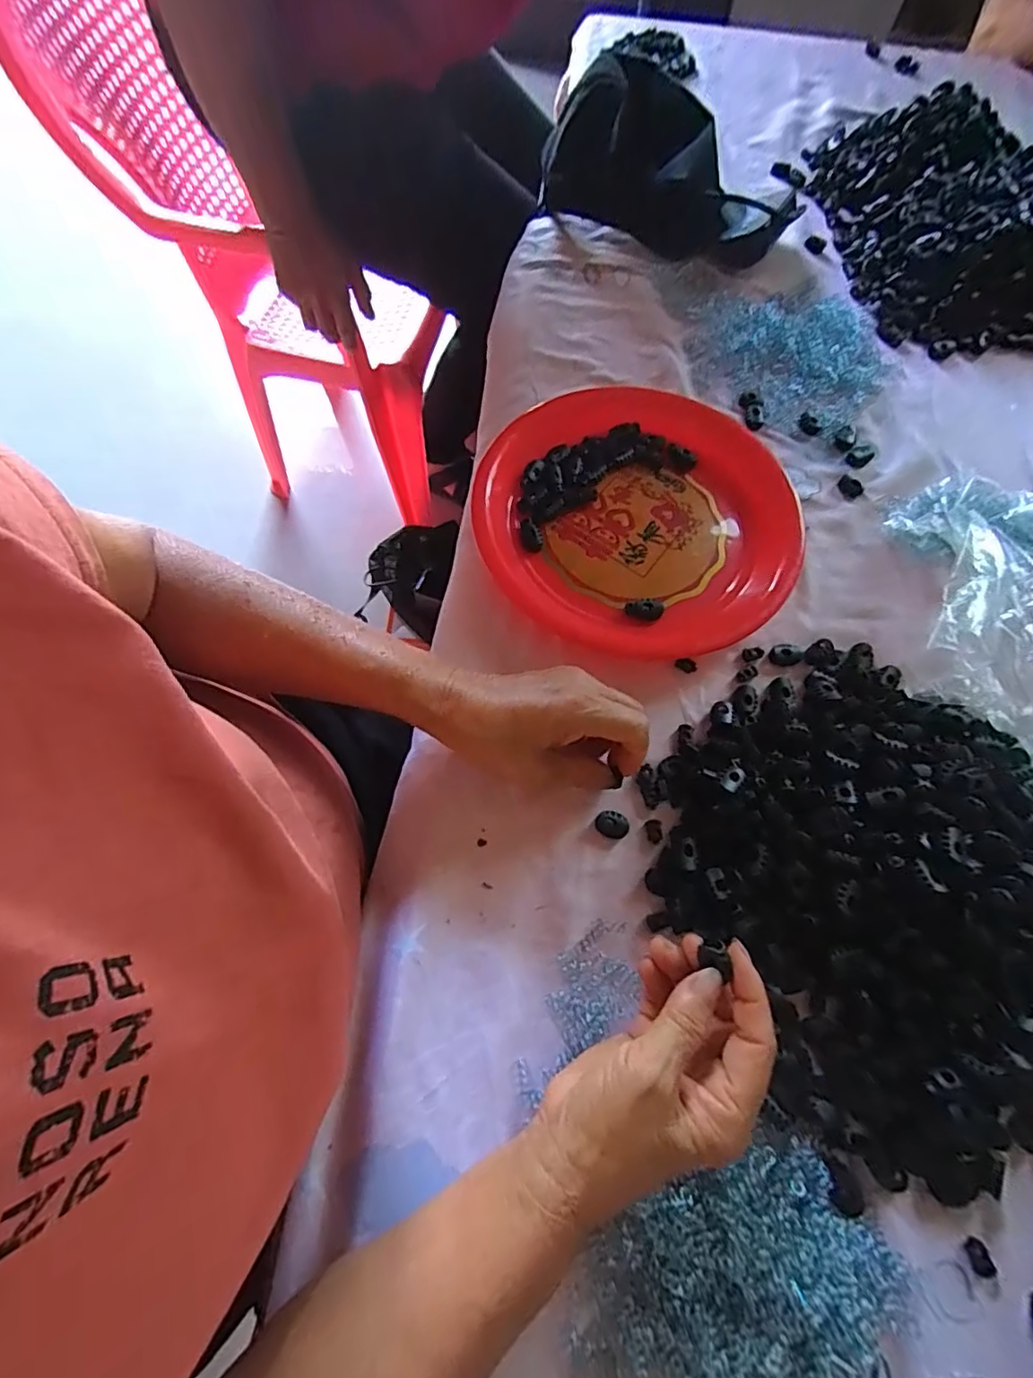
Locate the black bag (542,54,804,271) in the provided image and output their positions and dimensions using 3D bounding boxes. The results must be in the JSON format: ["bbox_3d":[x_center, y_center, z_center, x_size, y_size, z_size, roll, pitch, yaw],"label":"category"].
[{"bbox_3d":[0.161,-0.545,0.575,0.268,0.106,0.132,27,70,9],"label":"black bag"}]

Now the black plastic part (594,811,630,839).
[{"bbox_3d":[0.065,0.091,0.377,0.022,0.005,0.017,20,71,8],"label":"black plastic part"}]

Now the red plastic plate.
[{"bbox_3d":[0.111,-0.147,0.462,0.274,0.024,0.254,0,69,0],"label":"red plastic plate"}]

